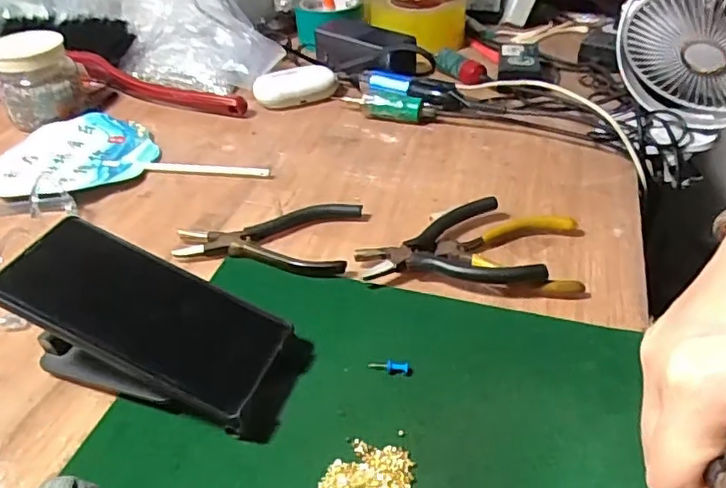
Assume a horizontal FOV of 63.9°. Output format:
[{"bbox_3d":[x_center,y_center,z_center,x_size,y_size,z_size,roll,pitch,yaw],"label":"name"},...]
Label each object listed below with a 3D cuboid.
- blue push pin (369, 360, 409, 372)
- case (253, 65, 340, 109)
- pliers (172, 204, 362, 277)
[{"bbox_3d":[0.016,0.075,0.360,0.024,0.004,0.006,4,40,8],"label":"blue push pin"},{"bbox_3d":[-0.073,-0.176,0.655,0.090,0.034,0.043,-18,42,-18],"label":"case"},{"bbox_3d":[-0.075,-0.008,0.464,0.135,0.014,0.079,4,40,8],"label":"pliers"}]

